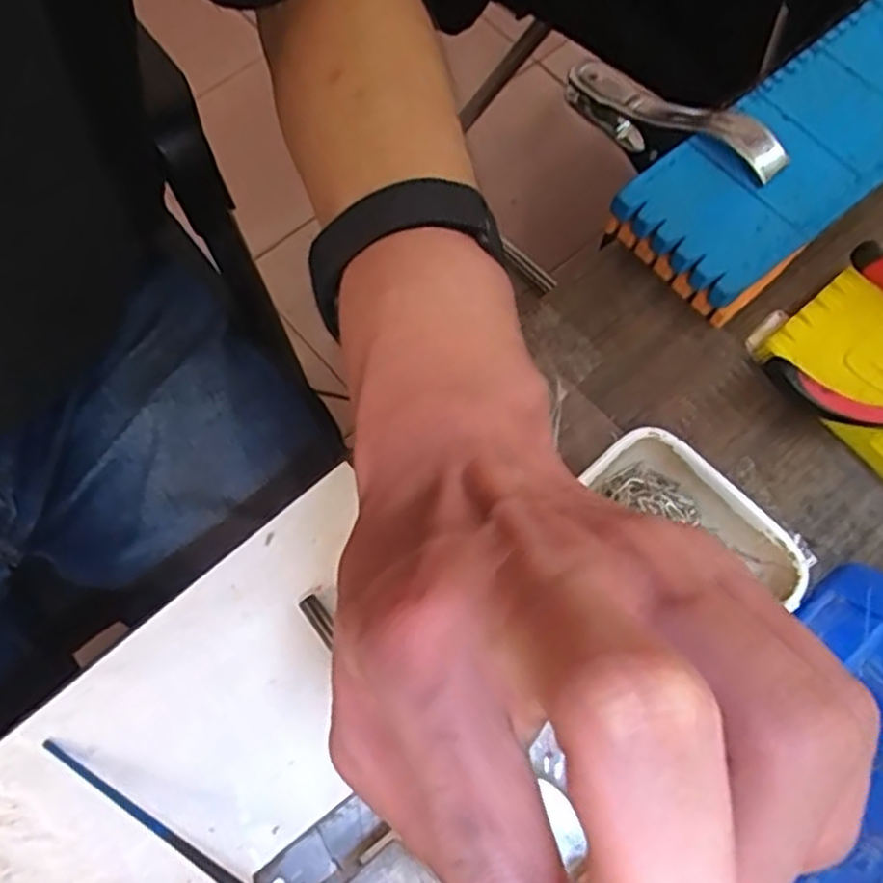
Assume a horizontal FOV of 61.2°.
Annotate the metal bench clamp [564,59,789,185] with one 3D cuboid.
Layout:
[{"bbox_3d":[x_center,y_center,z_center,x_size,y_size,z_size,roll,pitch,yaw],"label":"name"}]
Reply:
[{"bbox_3d":[0.107,-0.153,0.356,0.020,0.034,0.118,-42,53,-13],"label":"metal bench clamp"}]

